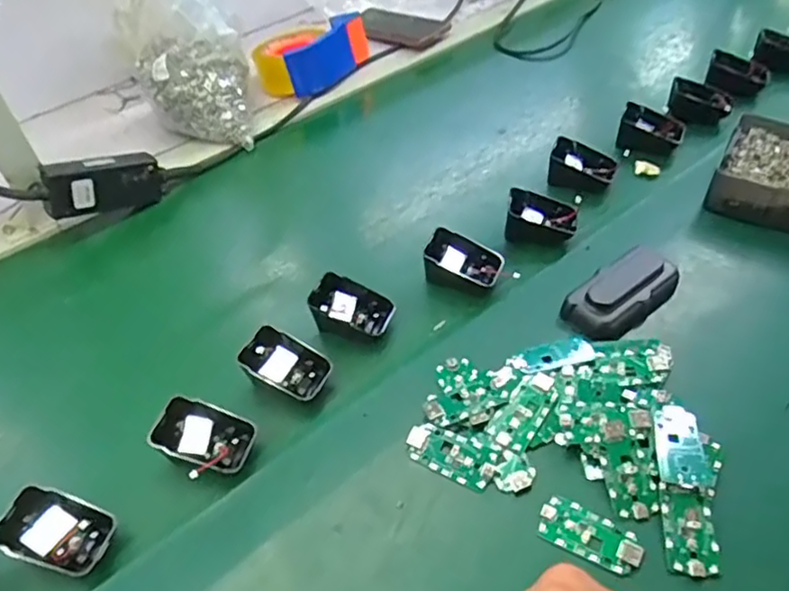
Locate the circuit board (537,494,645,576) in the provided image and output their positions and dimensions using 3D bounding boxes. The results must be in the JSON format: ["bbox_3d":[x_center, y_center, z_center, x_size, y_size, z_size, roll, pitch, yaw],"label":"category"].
[{"bbox_3d":[0.128,0.155,0.410,0.063,0.005,0.032,19,52,23],"label":"circuit board"}]

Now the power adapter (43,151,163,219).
[{"bbox_3d":[-0.306,-0.117,0.664,0.026,0.055,0.118,33,34,32],"label":"power adapter"}]

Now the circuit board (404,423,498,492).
[{"bbox_3d":[0.040,0.112,0.449,0.064,0.008,0.031,19,52,24],"label":"circuit board"}]

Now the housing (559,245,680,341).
[{"bbox_3d":[0.194,-0.001,0.535,0.103,0.032,0.054,-34,52,-23],"label":"housing"}]

